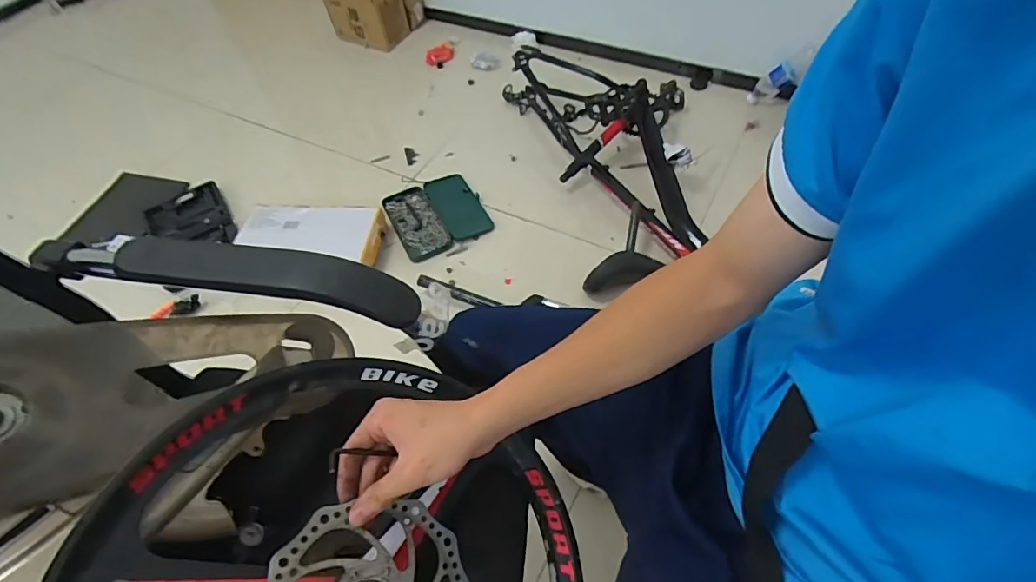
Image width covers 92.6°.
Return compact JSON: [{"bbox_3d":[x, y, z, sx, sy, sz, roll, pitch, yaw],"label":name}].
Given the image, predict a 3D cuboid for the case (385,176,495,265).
[{"bbox_3d":[-0.220,-0.210,1.355,0.244,0.051,0.254,-23,56,-12],"label":"case"}]

